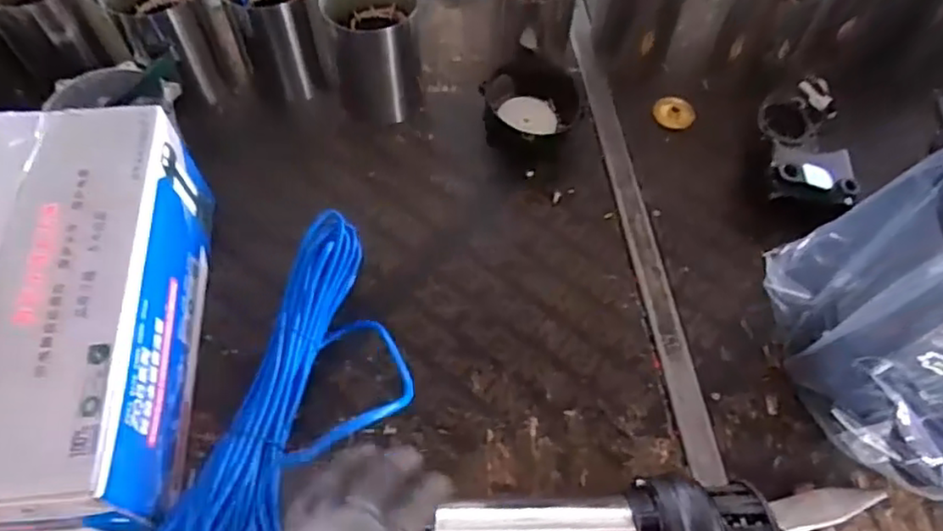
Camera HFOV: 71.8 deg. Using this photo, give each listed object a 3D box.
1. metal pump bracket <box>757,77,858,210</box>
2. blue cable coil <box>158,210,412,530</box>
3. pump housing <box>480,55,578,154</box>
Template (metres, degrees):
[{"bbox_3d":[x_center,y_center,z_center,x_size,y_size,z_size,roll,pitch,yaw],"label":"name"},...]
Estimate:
[{"bbox_3d":[0.442,-0.174,0.865,0.119,0.065,0.251,12,60,6],"label":"metal pump bracket"},{"bbox_3d":[-0.157,0.126,0.659,0.168,0.112,0.384,16,61,8],"label":"blue cable coil"},{"bbox_3d":[0.080,-0.216,0.890,0.149,0.074,0.127,-33,66,-18],"label":"pump housing"}]

